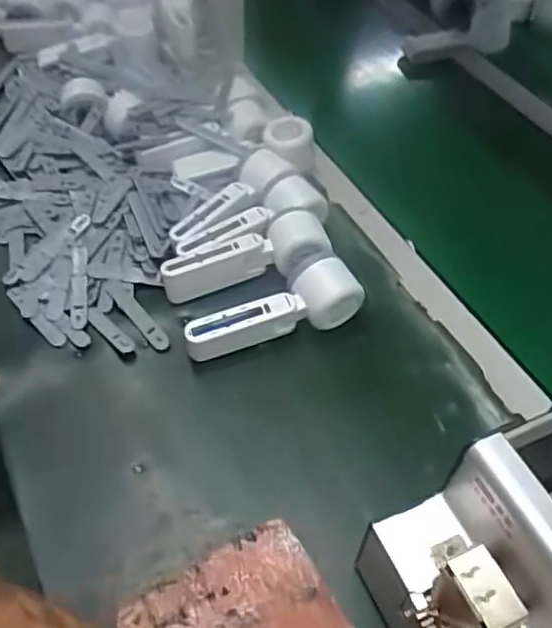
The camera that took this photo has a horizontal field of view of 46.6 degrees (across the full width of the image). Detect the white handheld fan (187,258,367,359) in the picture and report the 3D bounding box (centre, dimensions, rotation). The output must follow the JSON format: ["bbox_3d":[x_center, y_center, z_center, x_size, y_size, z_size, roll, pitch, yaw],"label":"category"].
[{"bbox_3d":[-0.004,-0.004,0.583,0.162,0.058,0.043,-13,52,-14],"label":"white handheld fan"}]

